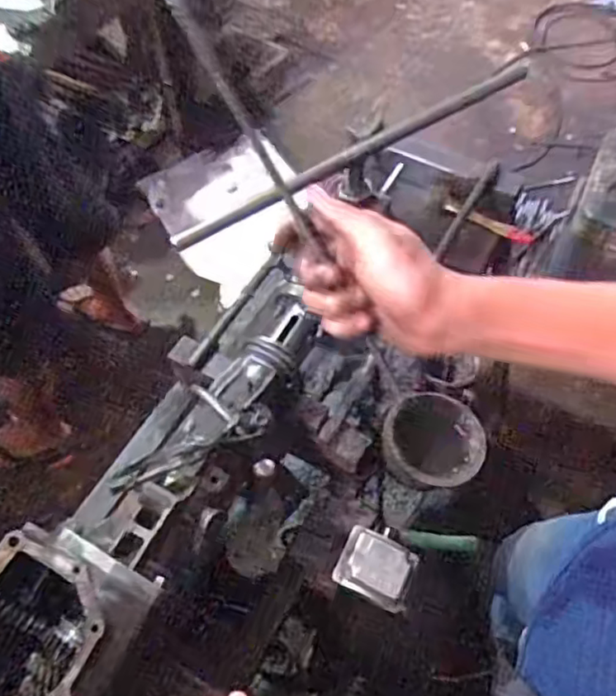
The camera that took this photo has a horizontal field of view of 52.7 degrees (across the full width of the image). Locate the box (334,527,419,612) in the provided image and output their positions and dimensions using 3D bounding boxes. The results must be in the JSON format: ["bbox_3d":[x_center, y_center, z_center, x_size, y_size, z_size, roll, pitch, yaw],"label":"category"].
[{"bbox_3d":[0.081,0.261,0.743,0.088,0.048,0.074,21,65,15],"label":"box"}]

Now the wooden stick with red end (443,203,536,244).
[{"bbox_3d":[0.287,-0.197,0.984,0.149,0.020,0.024,22,60,1],"label":"wooden stick with red end"}]

